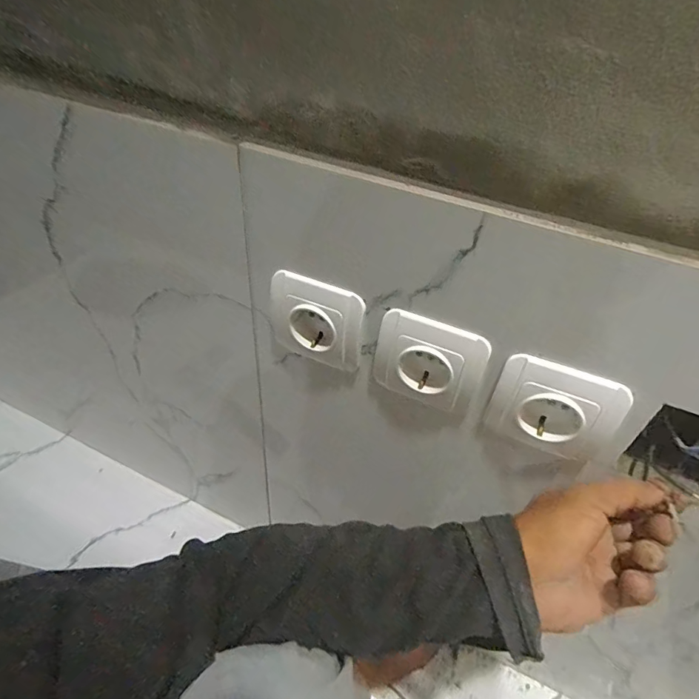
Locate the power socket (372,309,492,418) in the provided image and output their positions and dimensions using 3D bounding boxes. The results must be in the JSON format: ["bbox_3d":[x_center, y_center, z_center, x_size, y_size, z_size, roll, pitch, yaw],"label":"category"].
[{"bbox_3d":[0.060,0.009,0.336,0.077,0.074,0.020,20,44,14],"label":"power socket"}]

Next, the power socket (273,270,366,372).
[{"bbox_3d":[-0.025,-0.023,0.359,0.077,0.074,0.021,19,44,13],"label":"power socket"}]

